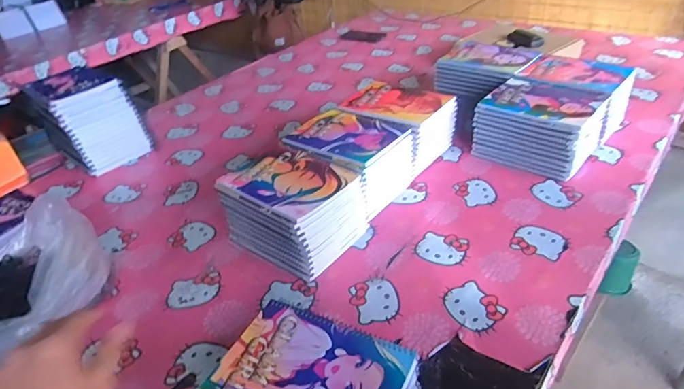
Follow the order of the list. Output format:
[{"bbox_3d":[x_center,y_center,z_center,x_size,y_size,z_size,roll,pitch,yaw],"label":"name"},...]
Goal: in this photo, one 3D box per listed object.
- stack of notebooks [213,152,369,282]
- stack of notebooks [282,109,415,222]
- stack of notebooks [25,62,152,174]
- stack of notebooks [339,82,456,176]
[{"bbox_3d":[-0.081,0.023,0.767,0.198,0.118,0.160,19,42,31],"label":"stack of notebooks"},{"bbox_3d":[0.013,-0.063,0.871,0.209,0.118,0.164,25,45,36],"label":"stack of notebooks"},{"bbox_3d":[-0.597,-0.179,1.063,0.197,0.189,0.171,21,42,32],"label":"stack of notebooks"},{"bbox_3d":[0.113,-0.144,0.963,0.200,0.125,0.176,20,42,31],"label":"stack of notebooks"}]

